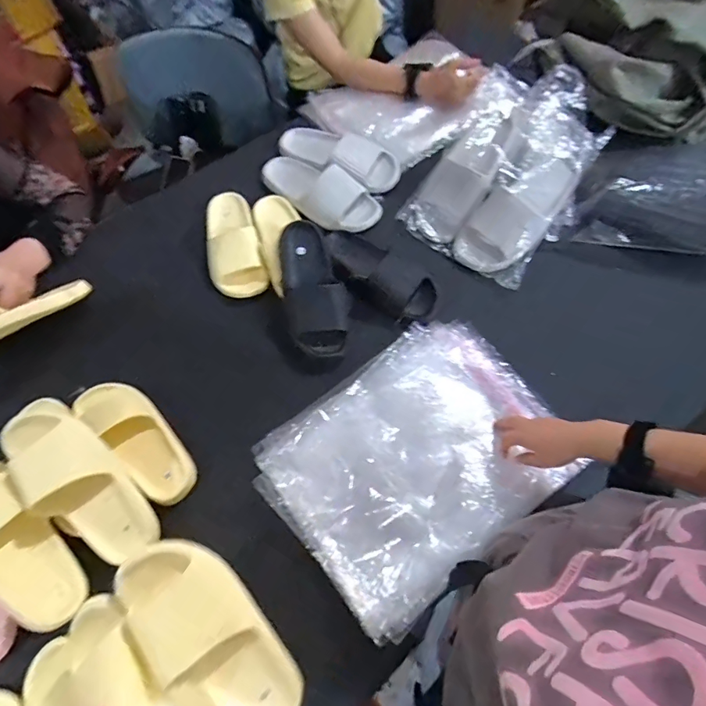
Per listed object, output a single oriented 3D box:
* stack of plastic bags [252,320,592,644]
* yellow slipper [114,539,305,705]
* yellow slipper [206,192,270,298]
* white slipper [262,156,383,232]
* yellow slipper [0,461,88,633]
[{"bbox_3d":[0.101,0.151,0.678,0.425,0.037,0.321,-37,69,-14],"label":"stack of plastic bags"},{"bbox_3d":[-0.150,0.319,0.487,0.106,0.061,0.250,-42,97,-15],"label":"yellow slipper"},{"bbox_3d":[-0.236,-0.221,0.853,0.100,0.057,0.236,-16,66,-5],"label":"yellow slipper"},{"bbox_3d":[-0.064,-0.332,0.886,0.262,0.053,0.111,32,71,15],"label":"white slipper"},{"bbox_3d":[-0.478,0.264,0.612,0.102,0.062,0.266,-43,83,-16],"label":"yellow slipper"}]

